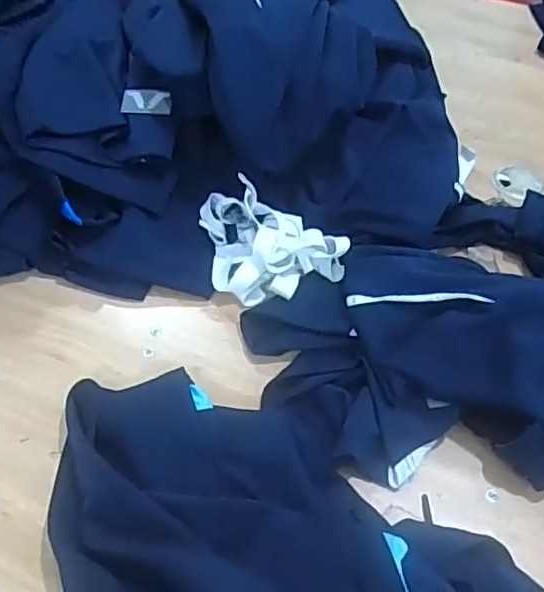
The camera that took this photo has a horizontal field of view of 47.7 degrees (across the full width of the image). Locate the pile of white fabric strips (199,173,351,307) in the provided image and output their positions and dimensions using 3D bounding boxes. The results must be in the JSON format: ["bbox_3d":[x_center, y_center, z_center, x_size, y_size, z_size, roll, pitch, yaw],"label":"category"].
[{"bbox_3d":[0.000,-0.057,0.639,0.134,0.064,0.114,-14,52,-13],"label":"pile of white fabric strips"}]

